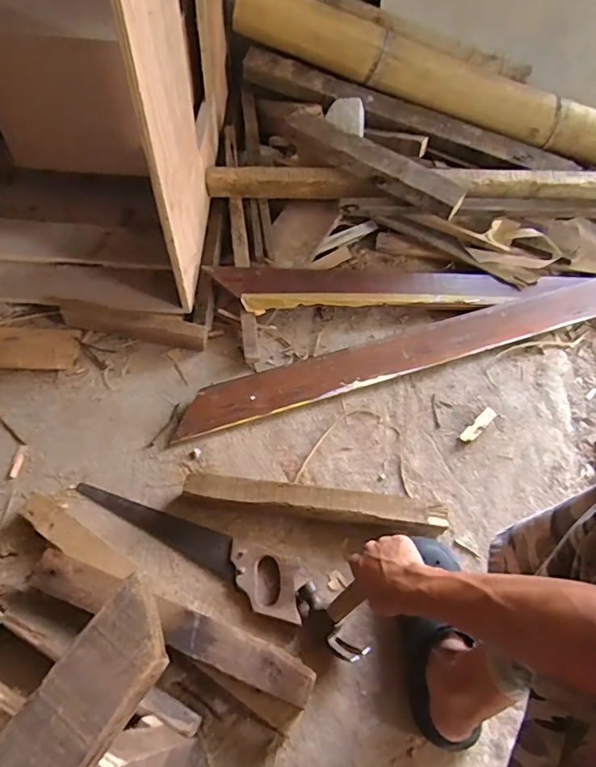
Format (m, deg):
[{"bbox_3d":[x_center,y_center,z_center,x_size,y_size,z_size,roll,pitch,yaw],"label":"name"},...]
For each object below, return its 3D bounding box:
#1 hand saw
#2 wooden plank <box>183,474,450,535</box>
[{"bbox_3d":[-0.185,0.263,0.804,0.406,0.025,0.091,18,59,8],"label":"hand saw"},{"bbox_3d":[0.030,0.203,0.823,0.428,0.063,0.045,8,59,1],"label":"wooden plank"}]

